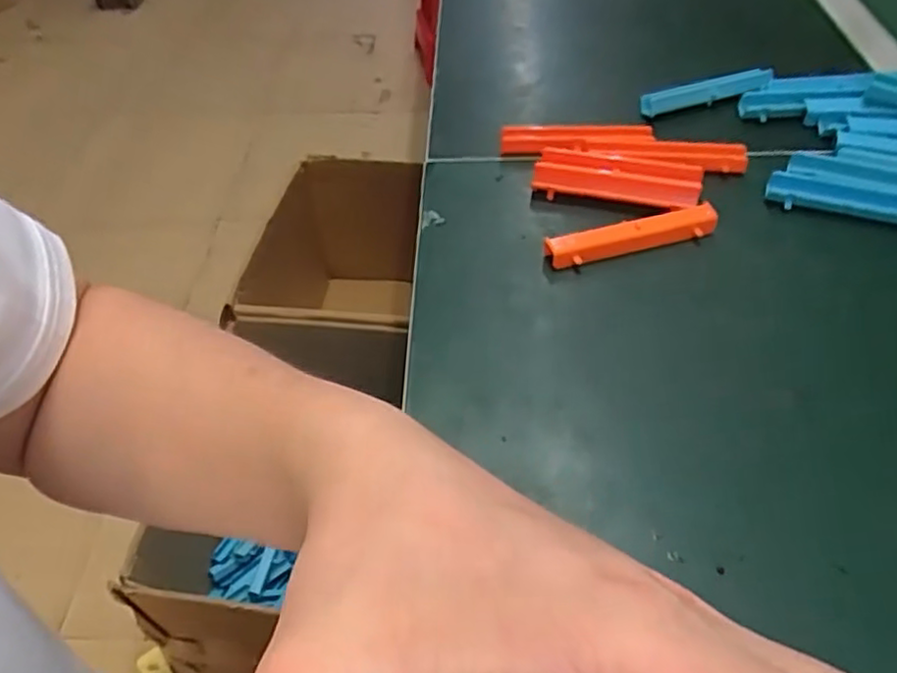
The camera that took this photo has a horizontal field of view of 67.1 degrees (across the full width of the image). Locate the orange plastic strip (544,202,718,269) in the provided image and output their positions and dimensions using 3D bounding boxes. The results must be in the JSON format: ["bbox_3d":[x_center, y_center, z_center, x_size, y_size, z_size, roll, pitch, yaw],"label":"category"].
[{"bbox_3d":[0.126,-0.068,0.459,0.119,0.021,0.019,-14,49,-9],"label":"orange plastic strip"}]

